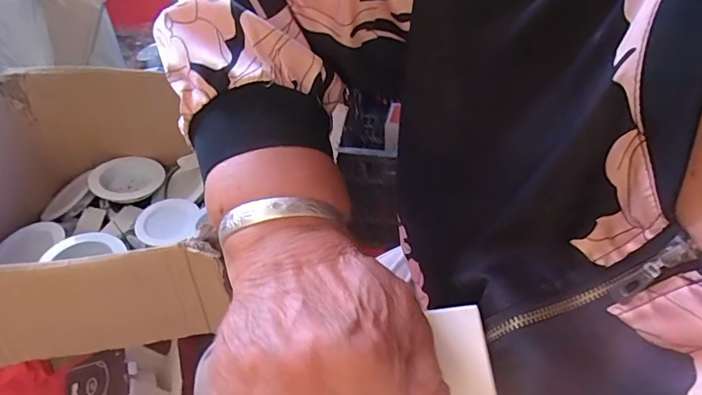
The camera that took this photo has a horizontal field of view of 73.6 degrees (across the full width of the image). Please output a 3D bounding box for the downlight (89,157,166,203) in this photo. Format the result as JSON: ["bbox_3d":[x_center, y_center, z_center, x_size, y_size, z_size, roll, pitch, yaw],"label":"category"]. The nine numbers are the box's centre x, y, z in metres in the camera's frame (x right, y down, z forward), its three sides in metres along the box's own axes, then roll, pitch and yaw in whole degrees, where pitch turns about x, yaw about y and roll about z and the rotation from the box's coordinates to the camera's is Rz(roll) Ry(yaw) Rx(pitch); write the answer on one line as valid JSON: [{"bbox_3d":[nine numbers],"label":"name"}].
[{"bbox_3d":[-0.441,-0.031,0.932,0.131,0.038,0.124,-18,49,-33],"label":"downlight"}]

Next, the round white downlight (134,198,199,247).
[{"bbox_3d":[-0.333,0.043,0.851,0.107,0.022,0.097,-20,49,-14],"label":"round white downlight"}]

